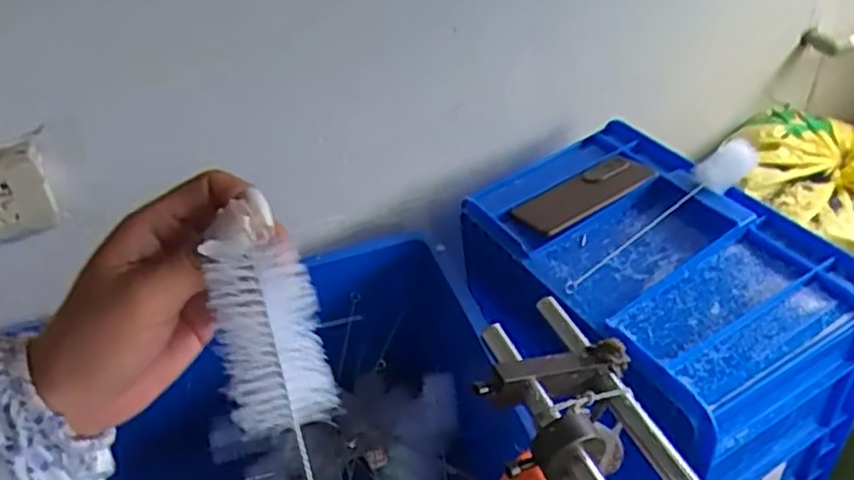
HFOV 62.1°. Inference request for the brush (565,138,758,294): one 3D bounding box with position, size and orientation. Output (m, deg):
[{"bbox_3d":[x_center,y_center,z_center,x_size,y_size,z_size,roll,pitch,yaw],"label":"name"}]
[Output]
[{"bbox_3d":[0.255,-0.024,0.782,0.272,0.034,0.041,-35,45,-9],"label":"brush"}]

